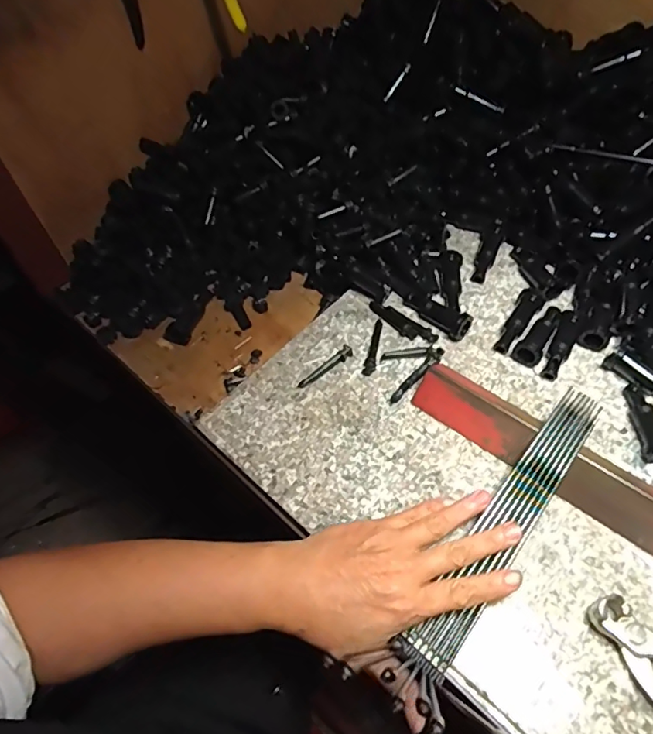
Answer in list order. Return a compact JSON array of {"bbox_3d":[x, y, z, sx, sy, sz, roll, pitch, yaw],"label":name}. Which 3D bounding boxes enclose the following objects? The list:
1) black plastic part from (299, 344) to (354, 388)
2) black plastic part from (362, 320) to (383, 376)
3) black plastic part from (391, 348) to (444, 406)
[{"bbox_3d":[0.000,0.000,0.474,0.059,0.004,0.013,-40,61,-21],"label":"black plastic part"},{"bbox_3d":[0.042,-0.018,0.486,0.011,0.004,0.060,7,56,9],"label":"black plastic part"},{"bbox_3d":[0.080,0.006,0.464,0.012,0.012,0.068,35,65,25],"label":"black plastic part"}]

